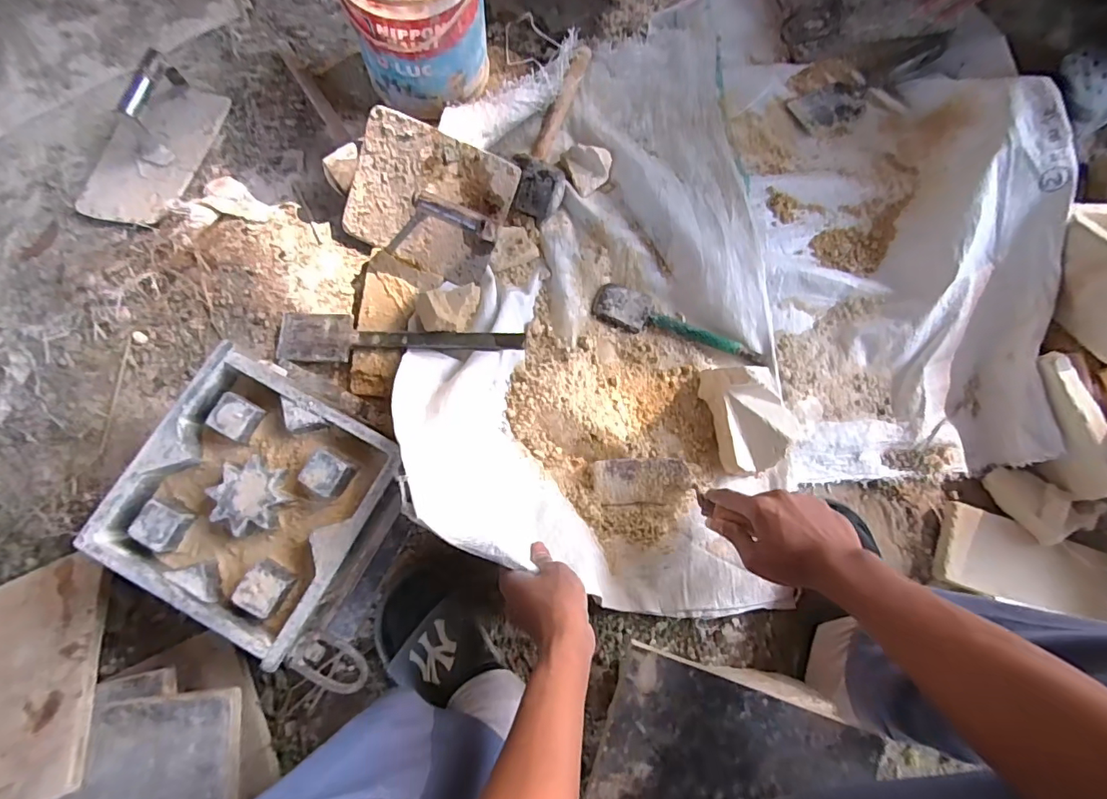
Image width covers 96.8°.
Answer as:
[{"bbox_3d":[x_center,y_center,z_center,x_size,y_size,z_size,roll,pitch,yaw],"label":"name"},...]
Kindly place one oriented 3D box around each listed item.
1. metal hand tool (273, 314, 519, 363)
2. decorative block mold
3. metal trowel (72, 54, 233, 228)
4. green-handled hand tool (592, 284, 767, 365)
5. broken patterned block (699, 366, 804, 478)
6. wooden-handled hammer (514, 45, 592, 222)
[{"bbox_3d":[-0.196,-0.078,0.621,0.319,0.012,0.060,1,79,6],"label":"metal hand tool"},{"bbox_3d":[-0.299,0.098,0.496,0.220,0.053,0.228,28,80,6],"label":"decorative block mold"},{"bbox_3d":[-0.564,-0.356,0.670,0.152,0.069,0.226,11,76,1],"label":"metal trowel"},{"bbox_3d":[0.172,-0.098,0.677,0.239,0.022,0.056,23,77,4],"label":"green-handled hand tool"},{"bbox_3d":[0.255,0.018,0.605,0.104,0.078,0.131,-9,77,-4],"label":"broken patterned block"},{"bbox_3d":[0.001,-0.395,0.701,0.062,0.053,0.284,10,76,1],"label":"wooden-handled hammer"}]

